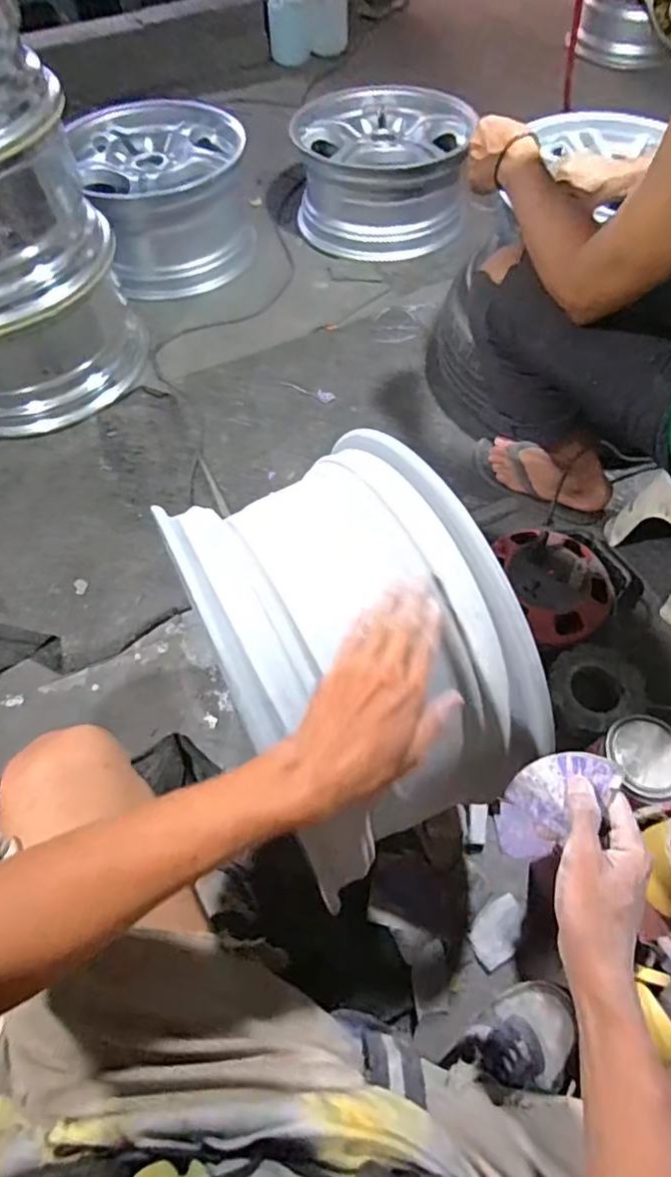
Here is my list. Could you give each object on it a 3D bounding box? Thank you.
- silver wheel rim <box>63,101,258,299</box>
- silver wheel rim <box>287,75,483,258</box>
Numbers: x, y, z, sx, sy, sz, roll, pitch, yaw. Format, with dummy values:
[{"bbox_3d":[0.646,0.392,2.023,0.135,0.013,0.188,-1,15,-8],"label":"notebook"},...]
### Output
[{"bbox_3d":[-0.357,-0.835,1.243,0.352,0.243,0.305,-14,60,-6],"label":"silver wheel rim"},{"bbox_3d":[0.109,-0.969,1.331,0.394,0.176,0.400,8,60,6],"label":"silver wheel rim"}]

